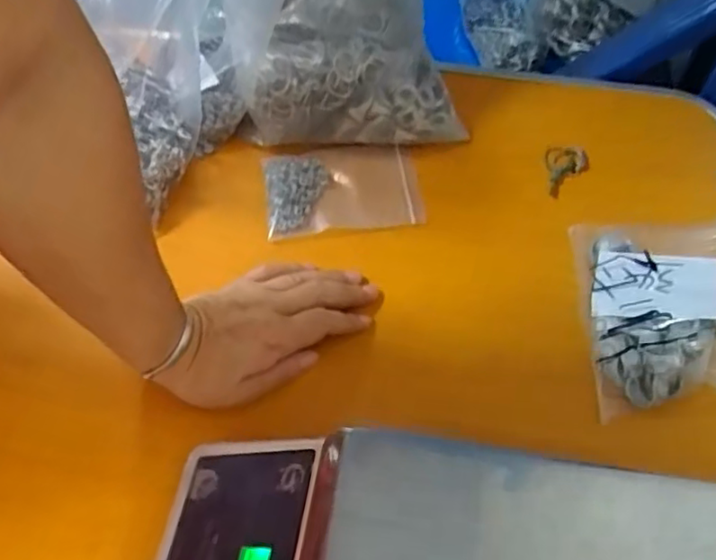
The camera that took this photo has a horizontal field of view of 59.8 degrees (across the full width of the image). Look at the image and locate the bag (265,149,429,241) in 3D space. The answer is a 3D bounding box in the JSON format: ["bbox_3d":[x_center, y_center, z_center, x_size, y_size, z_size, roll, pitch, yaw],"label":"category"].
[{"bbox_3d":[-0.013,-0.071,0.491,0.118,0.013,0.073,-5,58,-4],"label":"bag"}]

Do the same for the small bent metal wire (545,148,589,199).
[{"bbox_3d":[0.160,-0.089,0.492,0.030,0.012,0.053,40,66,22],"label":"small bent metal wire"}]

